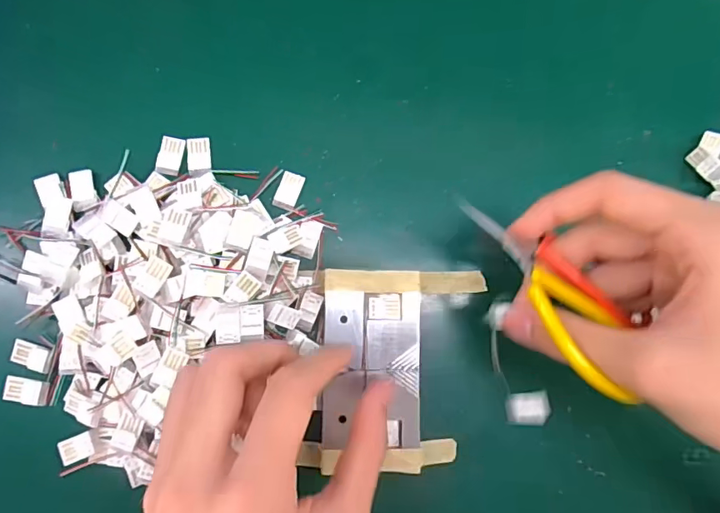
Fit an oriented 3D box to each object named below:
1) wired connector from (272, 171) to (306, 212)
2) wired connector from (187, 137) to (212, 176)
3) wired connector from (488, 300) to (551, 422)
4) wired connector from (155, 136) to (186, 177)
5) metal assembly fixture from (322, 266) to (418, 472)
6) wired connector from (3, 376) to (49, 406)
[{"bbox_3d":[-0.038,-0.035,0.260,0.012,0.004,0.021,20,83,-4],"label":"wired connector"},{"bbox_3d":[-0.085,-0.053,0.258,0.012,0.004,0.020,-4,85,-6],"label":"wired connector"},{"bbox_3d":[0.076,0.053,0.243,0.021,0.020,0.068,-25,112,-7],"label":"wired connector"},{"bbox_3d":[-0.099,-0.053,0.253,0.011,0.004,0.020,11,84,-5],"label":"wired connector"},{"bbox_3d":[0.007,0.057,0.246,0.049,0.009,0.098,1,85,-6],"label":"metal assembly fixture"},{"bbox_3d":[-0.161,0.065,0.235,0.020,0.004,0.012,10,84,-5],"label":"wired connector"}]

